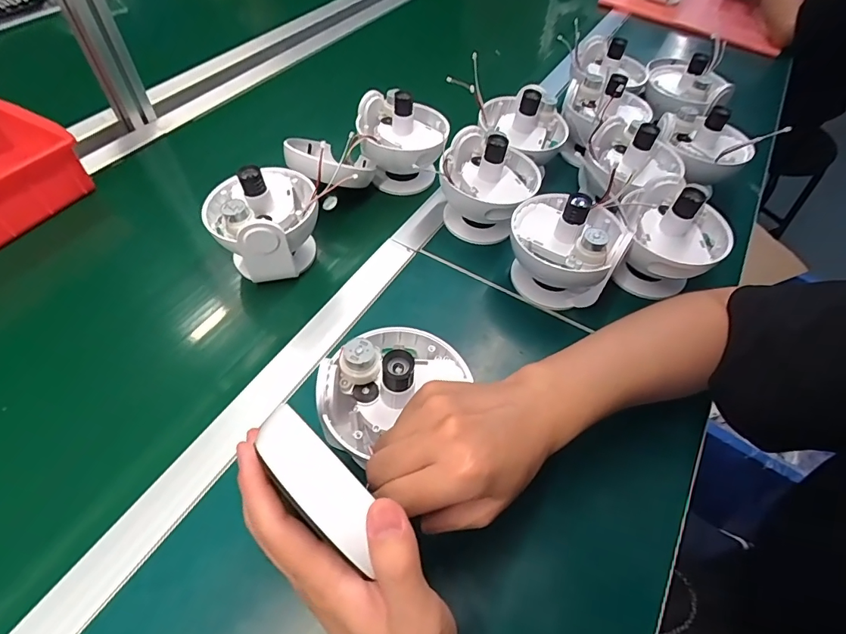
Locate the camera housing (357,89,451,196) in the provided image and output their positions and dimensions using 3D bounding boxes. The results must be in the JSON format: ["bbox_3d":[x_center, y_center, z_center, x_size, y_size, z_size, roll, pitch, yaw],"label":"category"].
[{"bbox_3d":[-0.026,-0.228,0.599,0.112,0.123,0.101,2,55,1],"label":"camera housing"}]

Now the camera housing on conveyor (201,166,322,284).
[{"bbox_3d":[-0.173,-0.108,0.490,0.121,0.091,0.109,-24,57,-19],"label":"camera housing on conveyor"}]

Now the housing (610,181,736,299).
[{"bbox_3d":[0.276,-0.086,0.499,0.104,0.107,0.112,30,60,19],"label":"housing"}]

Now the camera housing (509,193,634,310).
[{"bbox_3d":[0.153,-0.077,0.491,0.119,0.107,0.112,23,58,15],"label":"camera housing"}]

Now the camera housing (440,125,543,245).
[{"bbox_3d":[0.080,-0.157,0.544,0.115,0.106,0.112,10,55,6],"label":"camera housing"}]

